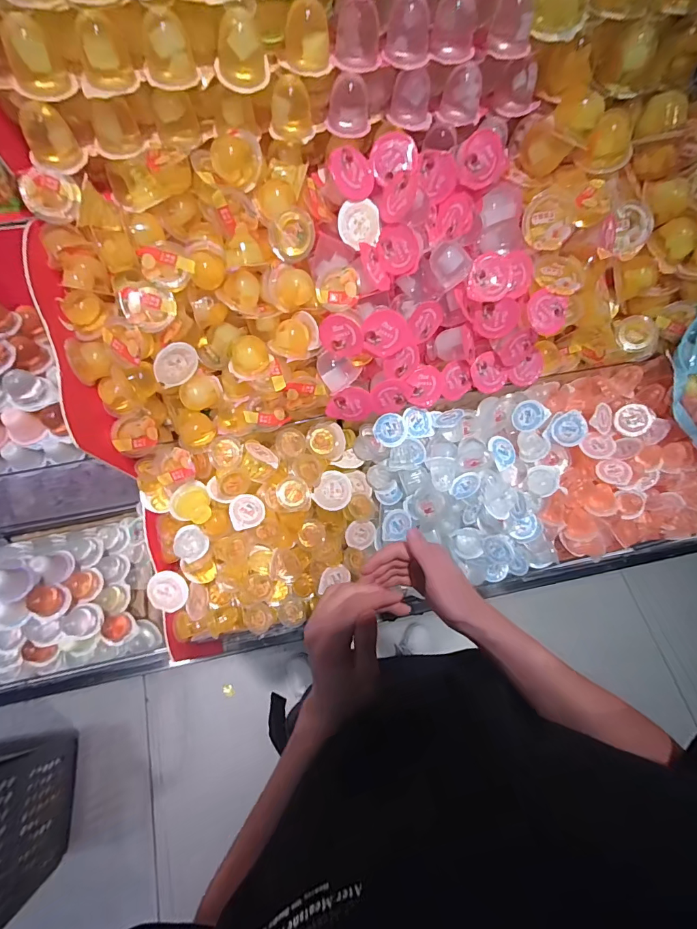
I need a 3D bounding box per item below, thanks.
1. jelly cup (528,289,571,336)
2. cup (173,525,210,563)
[{"bbox_3d":[0.261,-0.201,0.533,0.051,0.029,0.056,1,110,2],"label":"jelly cup"},{"bbox_3d":[-0.221,0.113,0.568,0.032,0.046,0.045,-1,48,39],"label":"cup"}]

